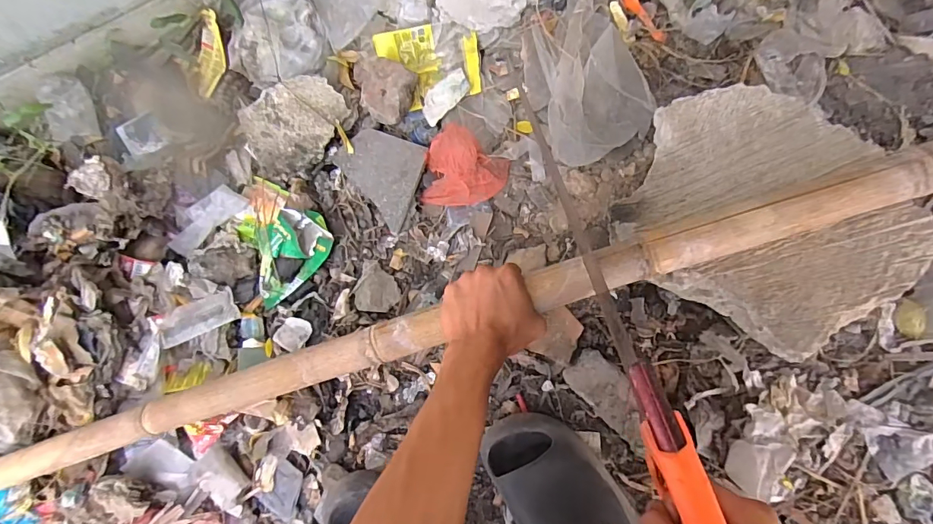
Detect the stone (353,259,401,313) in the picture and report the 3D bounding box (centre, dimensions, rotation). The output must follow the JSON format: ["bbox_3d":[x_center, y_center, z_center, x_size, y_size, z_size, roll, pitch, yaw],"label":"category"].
[{"bbox_3d":[-0.134,0.041,0.646,0.062,0.026,0.074,-45,81,4],"label":"stone"}]

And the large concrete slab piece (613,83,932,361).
[{"bbox_3d":[0.334,-0.052,0.491,0.311,0.052,0.245,34,93,9],"label":"large concrete slab piece"}]

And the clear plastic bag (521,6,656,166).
[{"bbox_3d":[0.153,-0.241,0.591,0.143,0.045,0.213,-25,83,7],"label":"clear plastic bag"}]

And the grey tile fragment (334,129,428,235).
[{"bbox_3d":[-0.137,-0.131,0.659,0.138,0.016,0.121,25,91,10],"label":"grey tile fragment"}]

